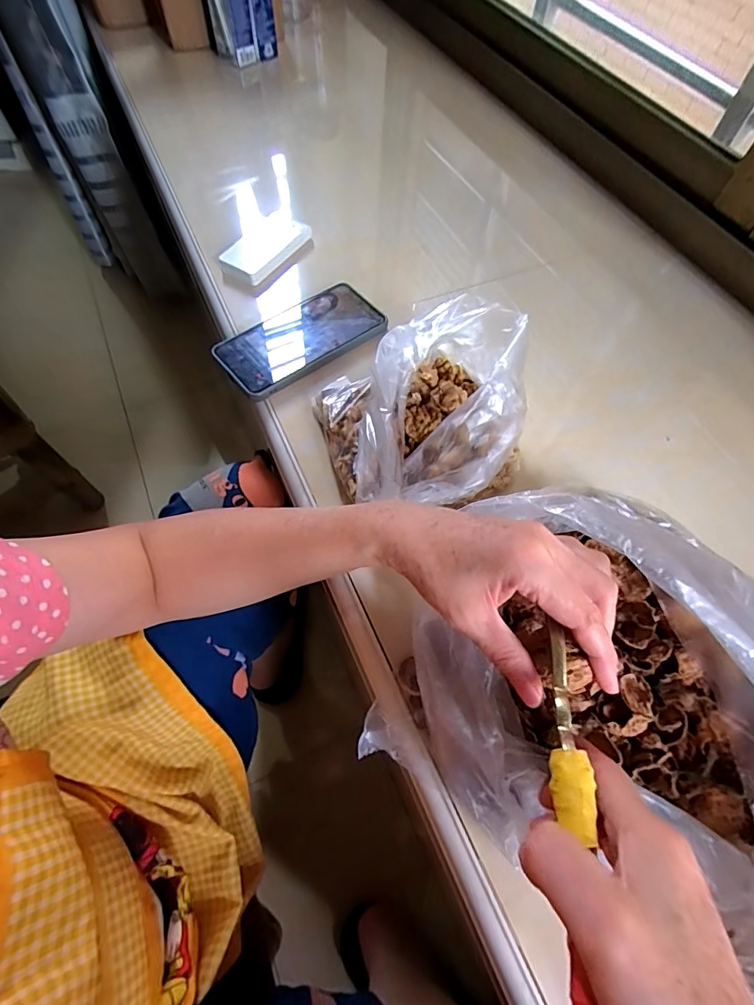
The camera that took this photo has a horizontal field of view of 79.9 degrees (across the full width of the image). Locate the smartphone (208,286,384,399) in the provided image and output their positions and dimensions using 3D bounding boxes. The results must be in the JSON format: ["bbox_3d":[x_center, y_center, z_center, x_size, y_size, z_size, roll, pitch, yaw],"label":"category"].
[{"bbox_3d":[-0.072,-0.159,0.434,0.159,0.011,0.078,-34,68,-18],"label":"smartphone"}]

